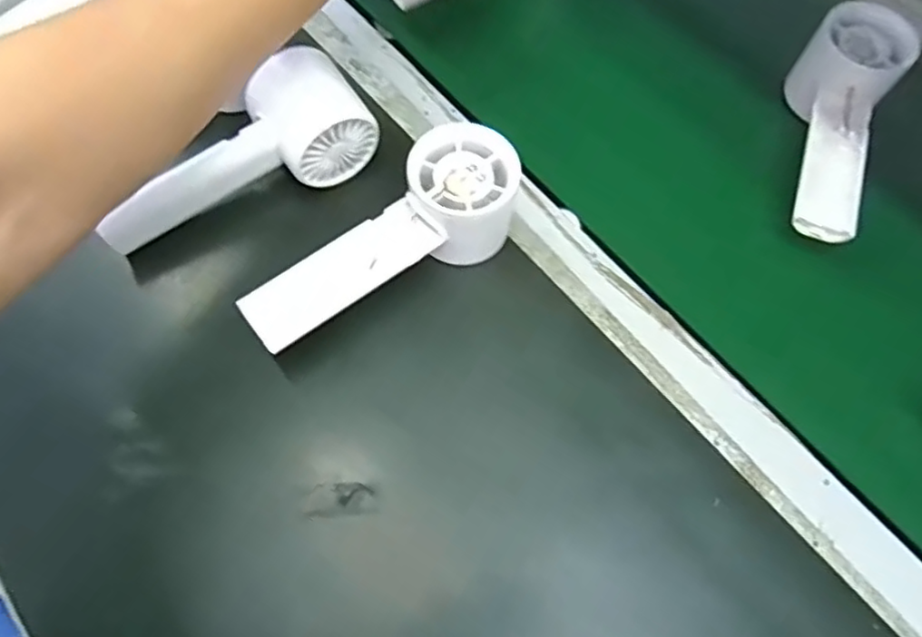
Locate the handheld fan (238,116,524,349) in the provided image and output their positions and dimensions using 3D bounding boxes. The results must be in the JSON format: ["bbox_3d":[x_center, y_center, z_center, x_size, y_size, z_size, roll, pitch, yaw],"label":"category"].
[{"bbox_3d":[-0.038,-0.036,0.350,0.157,0.056,0.055,-37,72,-15],"label":"handheld fan"}]

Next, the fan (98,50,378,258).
[{"bbox_3d":[-0.126,-0.086,0.365,0.155,0.046,0.058,-36,72,-15],"label":"fan"}]

